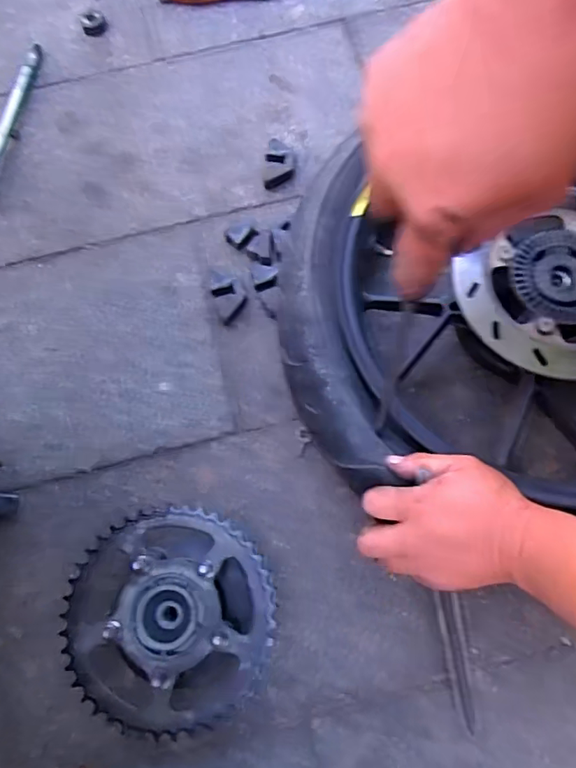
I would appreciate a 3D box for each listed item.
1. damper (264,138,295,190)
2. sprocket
[{"bbox_3d":[-0.012,-0.308,0.715,0.041,0.018,0.071,1,73,2],"label":"damper"},{"bbox_3d":[-0.115,0.233,0.526,0.200,0.077,0.195,-4,72,0],"label":"sprocket"}]

